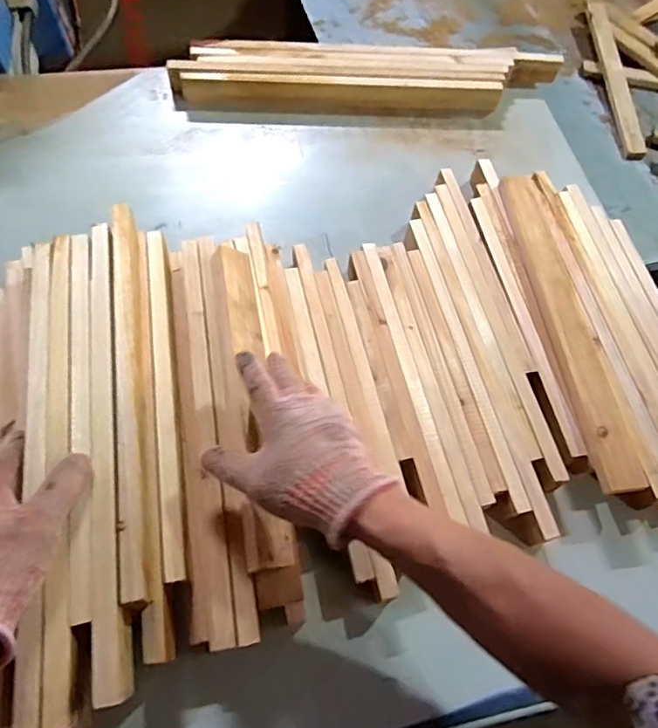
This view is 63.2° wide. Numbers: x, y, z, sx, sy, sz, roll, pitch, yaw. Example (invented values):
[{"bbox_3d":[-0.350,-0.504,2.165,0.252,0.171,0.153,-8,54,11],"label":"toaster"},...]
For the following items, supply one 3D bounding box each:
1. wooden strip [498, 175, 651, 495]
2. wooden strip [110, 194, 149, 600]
[{"bbox_3d":[0.271,-0.057,0.609,0.052,0.021,0.401,-5,65,-5],"label":"wooden strip"},{"bbox_3d":[-0.180,0.011,0.476,0.022,0.015,0.376,-9,65,-7],"label":"wooden strip"}]

